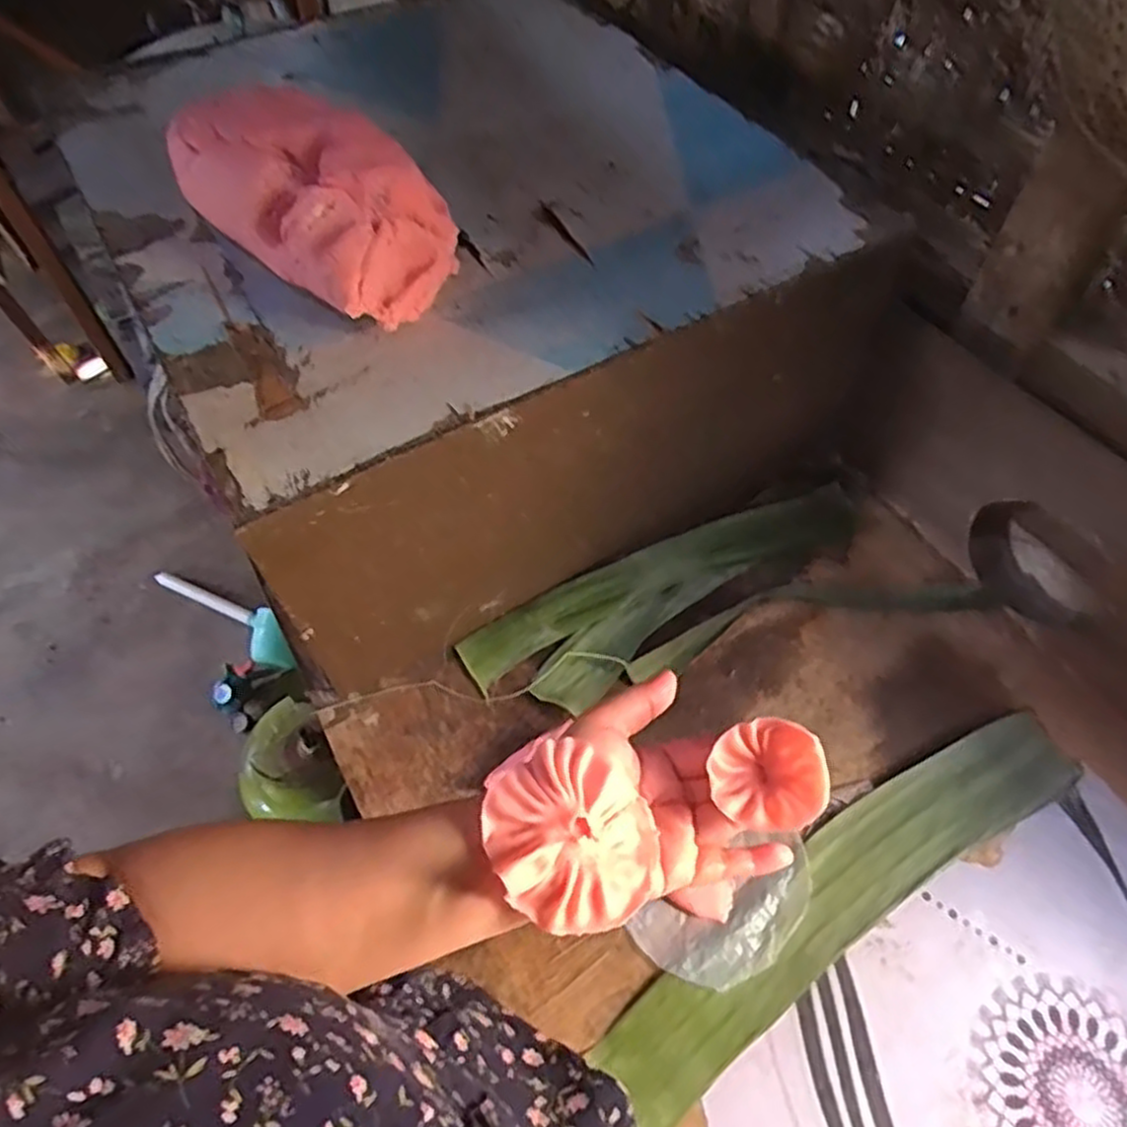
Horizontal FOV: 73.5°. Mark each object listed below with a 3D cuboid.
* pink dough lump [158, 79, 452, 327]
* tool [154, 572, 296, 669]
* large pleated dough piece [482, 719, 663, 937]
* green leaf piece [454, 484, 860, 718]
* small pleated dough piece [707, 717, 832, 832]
[{"bbox_3d":[-0.173,-0.247,0.517,0.203,0.097,0.106,34,63,21],"label":"pink dough lump"},{"bbox_3d":[-0.679,0.091,1.520,0.410,0.060,0.094,32,63,20],"label":"tool"},{"bbox_3d":[0.004,0.118,0.325,0.075,0.024,0.067,39,65,24],"label":"large pleated dough piece"},{"bbox_3d":[0.103,0.024,0.666,0.385,0.020,0.101,-24,59,-14],"label":"green leaf piece"},{"bbox_3d":[0.096,0.098,0.349,0.049,0.019,0.048,-11,69,11],"label":"small pleated dough piece"}]

